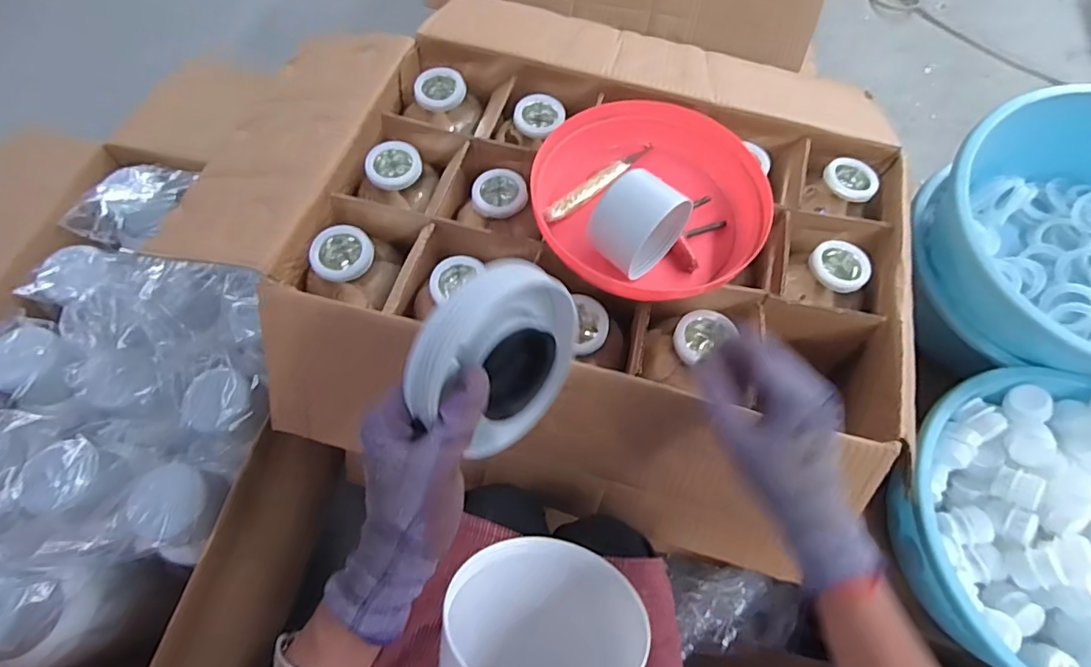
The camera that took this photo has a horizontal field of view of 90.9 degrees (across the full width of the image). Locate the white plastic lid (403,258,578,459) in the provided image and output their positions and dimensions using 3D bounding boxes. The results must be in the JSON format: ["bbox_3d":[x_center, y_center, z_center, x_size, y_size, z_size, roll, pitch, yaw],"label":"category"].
[{"bbox_3d":[-0.029,0.016,0.343,0.120,0.119,0.023,-13,26,-41],"label":"white plastic lid"}]

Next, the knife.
[{"bbox_3d":[0.057,-0.159,0.571,0.151,0.015,0.020,-39,73,-18],"label":"knife"}]

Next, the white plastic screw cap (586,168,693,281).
[{"bbox_3d":[0.086,-0.107,0.501,0.077,0.081,0.071,-35,72,-17],"label":"white plastic screw cap"}]

